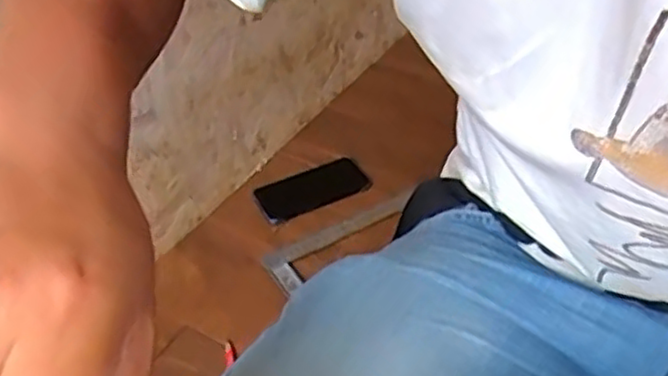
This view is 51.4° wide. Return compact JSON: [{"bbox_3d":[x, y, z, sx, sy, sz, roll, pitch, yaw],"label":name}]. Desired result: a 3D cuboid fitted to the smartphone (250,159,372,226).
[{"bbox_3d":[-0.032,0.001,0.987,0.160,0.011,0.080,-23,46,-19],"label":"smartphone"}]

